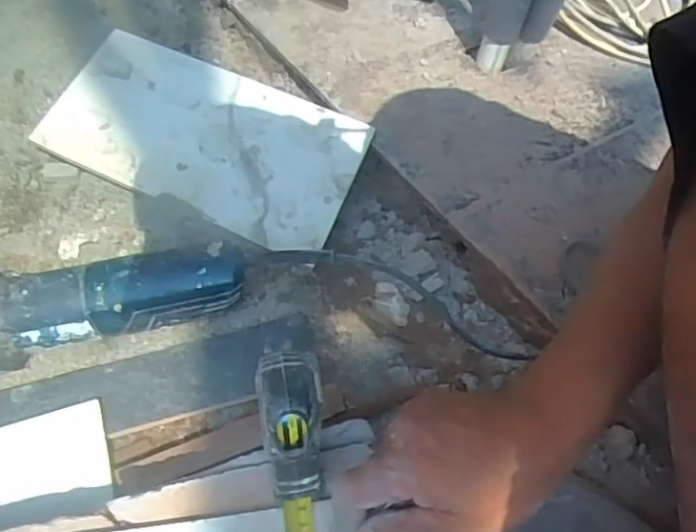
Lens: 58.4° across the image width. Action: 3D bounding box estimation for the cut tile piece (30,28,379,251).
[{"bbox_3d":[-0.133,-0.126,0.596,0.283,0.011,0.163,23,62,5],"label":"cut tile piece"}]

